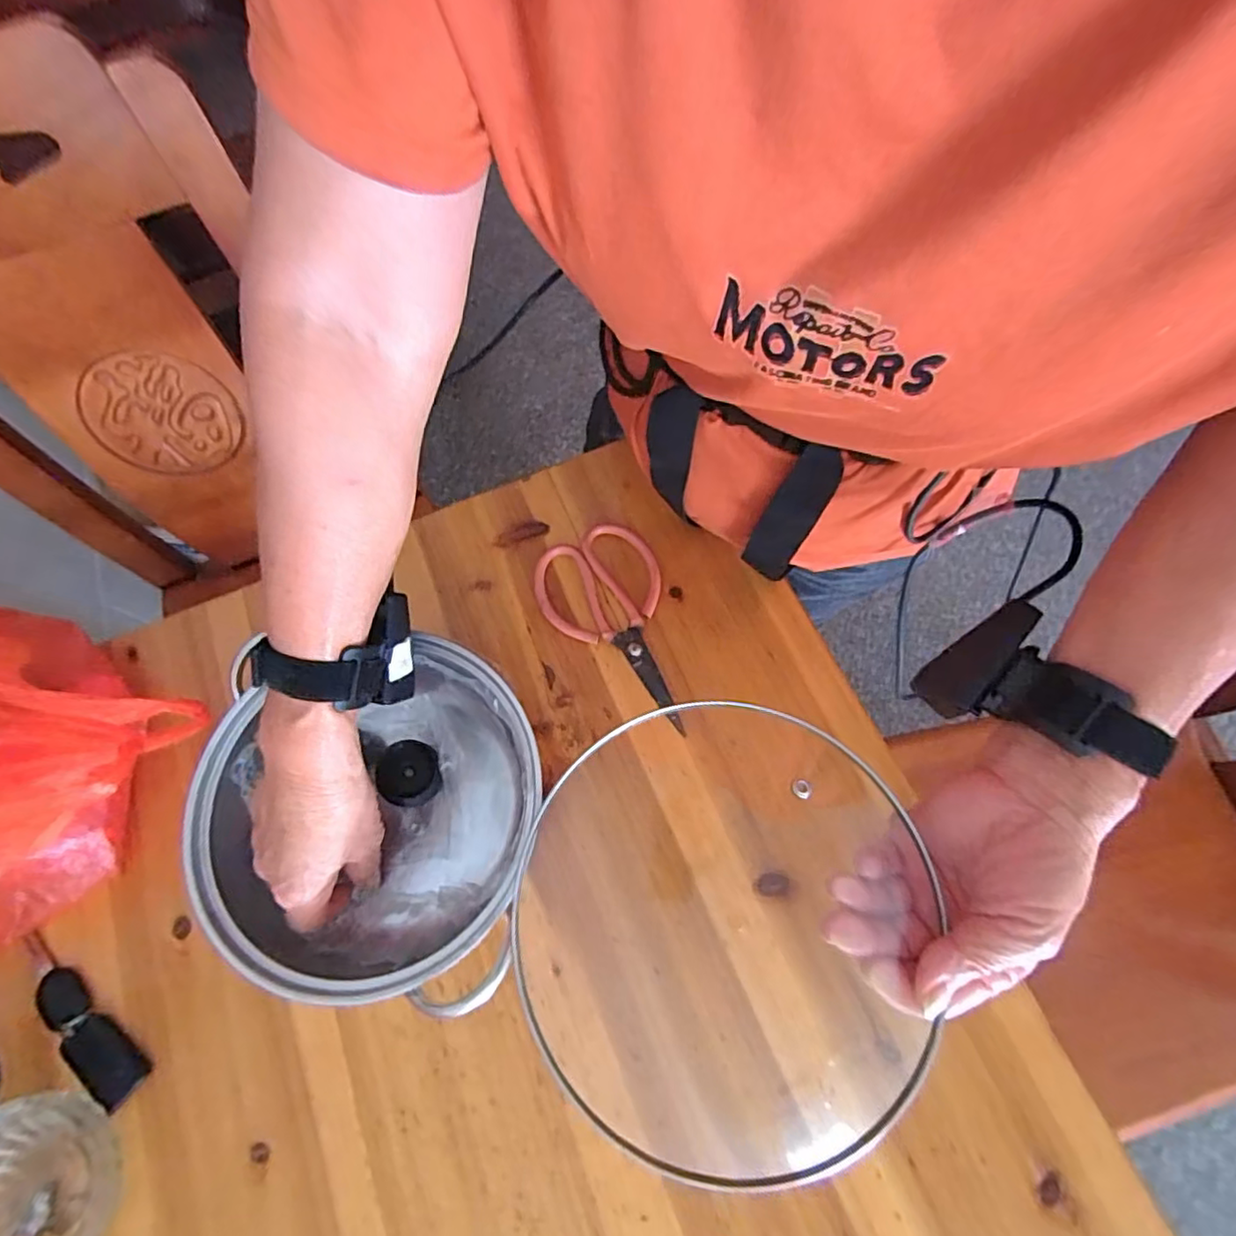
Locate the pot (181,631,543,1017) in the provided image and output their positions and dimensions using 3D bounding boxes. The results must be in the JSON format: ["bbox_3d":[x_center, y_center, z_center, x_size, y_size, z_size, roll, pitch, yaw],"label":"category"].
[{"bbox_3d":[-0.155,0.125,0.406,0.209,0.081,0.203,-1,70,2],"label":"pot"}]

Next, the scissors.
[{"bbox_3d":[0.006,0.007,0.468,0.091,0.016,0.168,-28,71,-8],"label":"scissors"}]

